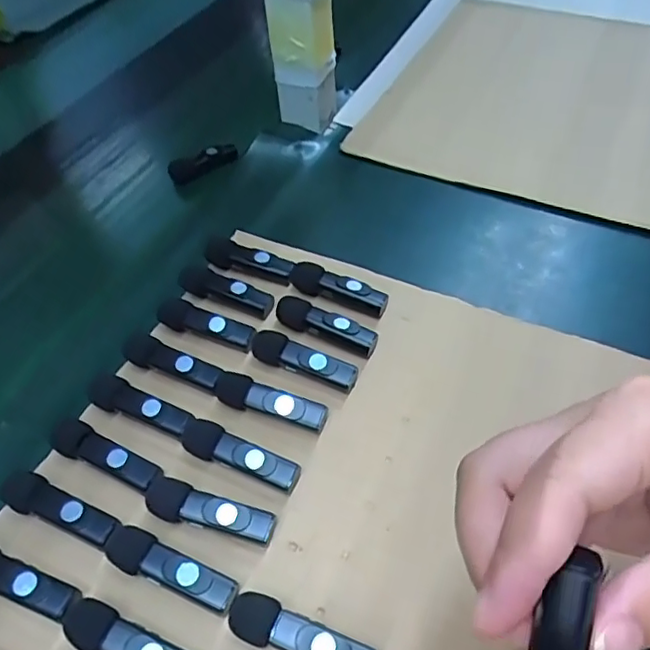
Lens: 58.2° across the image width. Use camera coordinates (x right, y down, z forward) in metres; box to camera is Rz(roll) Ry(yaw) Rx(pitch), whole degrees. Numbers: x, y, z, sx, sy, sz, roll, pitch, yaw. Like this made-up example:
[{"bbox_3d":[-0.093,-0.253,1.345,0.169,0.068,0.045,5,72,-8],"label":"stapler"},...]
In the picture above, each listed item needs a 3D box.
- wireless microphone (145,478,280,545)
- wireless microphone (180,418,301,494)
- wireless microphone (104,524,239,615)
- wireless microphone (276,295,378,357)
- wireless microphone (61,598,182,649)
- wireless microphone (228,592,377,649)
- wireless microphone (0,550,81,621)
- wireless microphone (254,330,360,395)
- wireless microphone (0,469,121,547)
[{"bbox_3d":[-0.057,0.093,0.287,0.065,0.015,0.018,13,52,15],"label":"wireless microphone"},{"bbox_3d":[-0.045,0.068,0.305,0.065,0.016,0.018,18,53,19],"label":"wireless microphone"},{"bbox_3d":[-0.072,0.113,0.271,0.066,0.015,0.018,16,53,18],"label":"wireless microphone"},{"bbox_3d":[0.000,-0.001,0.357,0.064,0.013,0.015,19,54,20],"label":"wireless microphone"},{"bbox_3d":[-0.083,0.138,0.250,0.066,0.013,0.018,16,53,18],"label":"wireless microphone"},{"bbox_3d":[-0.010,0.135,0.252,0.064,0.017,0.018,14,52,16],"label":"wireless microphone"},{"bbox_3d":[-0.145,0.117,0.269,0.064,0.013,0.018,16,53,18],"label":"wireless microphone"},{"bbox_3d":[-0.013,0.022,0.343,0.064,0.018,0.014,17,53,19],"label":"wireless microphone"},{"bbox_3d":[-0.133,0.091,0.289,0.064,0.011,0.019,19,54,20],"label":"wireless microphone"}]

